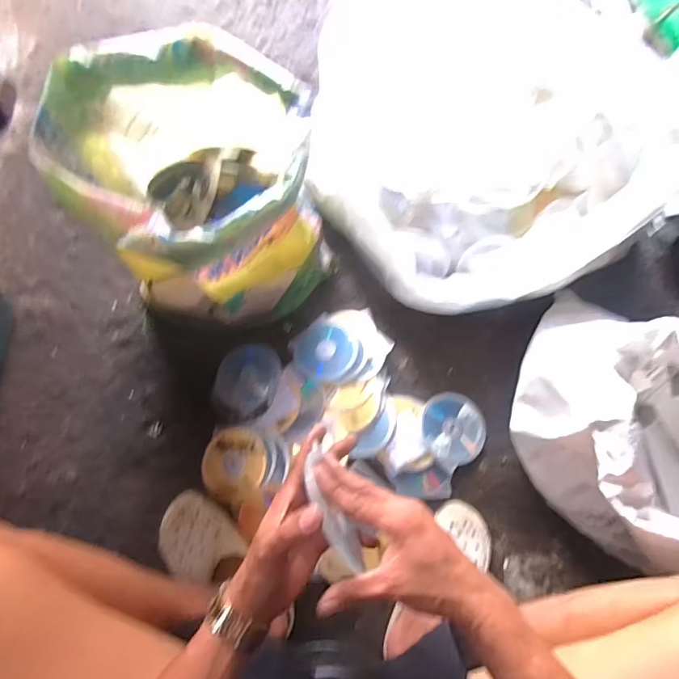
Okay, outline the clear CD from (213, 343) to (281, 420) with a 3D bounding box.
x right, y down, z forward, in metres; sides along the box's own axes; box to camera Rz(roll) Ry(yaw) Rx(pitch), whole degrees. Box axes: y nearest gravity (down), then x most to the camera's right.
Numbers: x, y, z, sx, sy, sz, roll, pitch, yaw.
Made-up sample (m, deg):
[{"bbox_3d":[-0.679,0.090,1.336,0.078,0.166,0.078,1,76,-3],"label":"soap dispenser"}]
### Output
[{"bbox_3d":[-0.170,0.076,0.838,0.112,0.007,0.140,13,70,5],"label":"clear CD"}]

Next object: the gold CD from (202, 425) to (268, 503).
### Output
[{"bbox_3d":[-0.182,0.214,0.774,0.110,0.004,0.121,-3,65,7],"label":"gold CD"}]

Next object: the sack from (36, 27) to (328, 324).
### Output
[{"bbox_3d":[-0.189,-0.182,0.693,0.286,0.427,0.276,34,75,10],"label":"sack"}]

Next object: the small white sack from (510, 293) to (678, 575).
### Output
[{"bbox_3d":[0.443,0.111,0.659,0.329,0.263,0.411,-34,76,-11],"label":"small white sack"}]

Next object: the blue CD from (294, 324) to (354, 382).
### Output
[{"bbox_3d":[-0.029,0.023,0.855,0.106,0.004,0.108,-1,66,3],"label":"blue CD"}]

